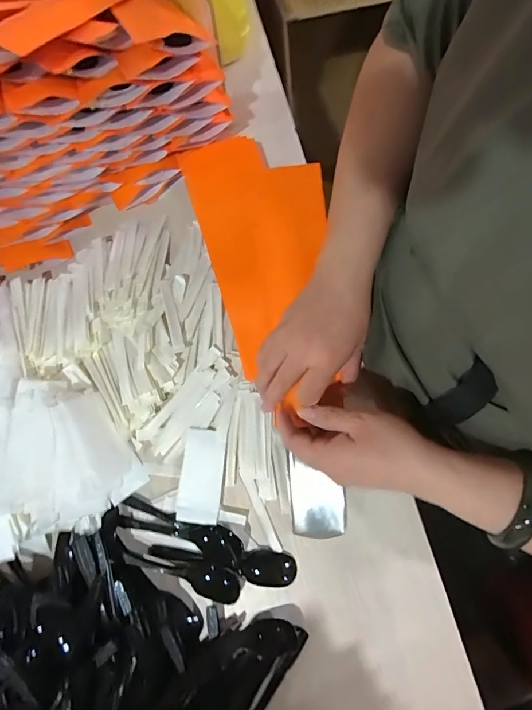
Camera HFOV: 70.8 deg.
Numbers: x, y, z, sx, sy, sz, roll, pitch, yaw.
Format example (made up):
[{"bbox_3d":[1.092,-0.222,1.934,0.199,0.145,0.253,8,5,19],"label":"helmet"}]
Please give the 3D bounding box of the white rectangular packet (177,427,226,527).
[{"bbox_3d":[-0.071,0.130,0.405,0.044,0.004,0.097,3,81,7],"label":"white rectangular packet"}]

